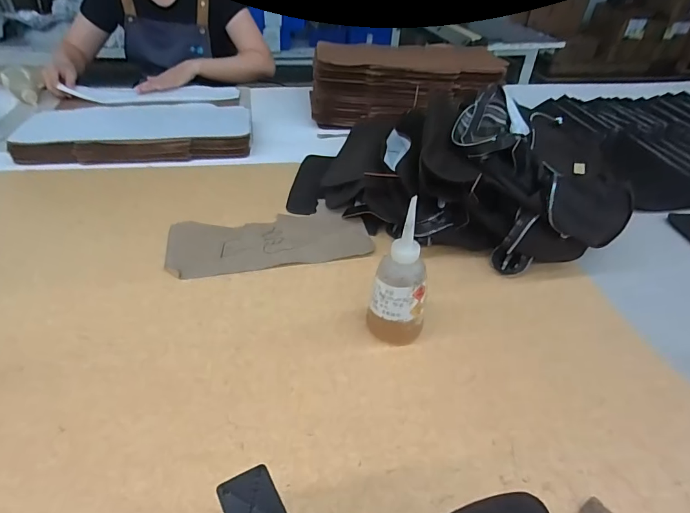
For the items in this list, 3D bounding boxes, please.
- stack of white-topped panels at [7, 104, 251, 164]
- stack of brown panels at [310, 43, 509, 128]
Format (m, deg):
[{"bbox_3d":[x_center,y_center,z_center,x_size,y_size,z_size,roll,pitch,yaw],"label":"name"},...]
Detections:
[{"bbox_3d":[-0.416,-0.261,0.849,0.434,0.049,0.212,-4,39,-8],"label":"stack of white-topped panels"},{"bbox_3d":[0.149,-0.431,1.034,0.466,0.124,0.259,-4,39,-8],"label":"stack of brown panels"}]

